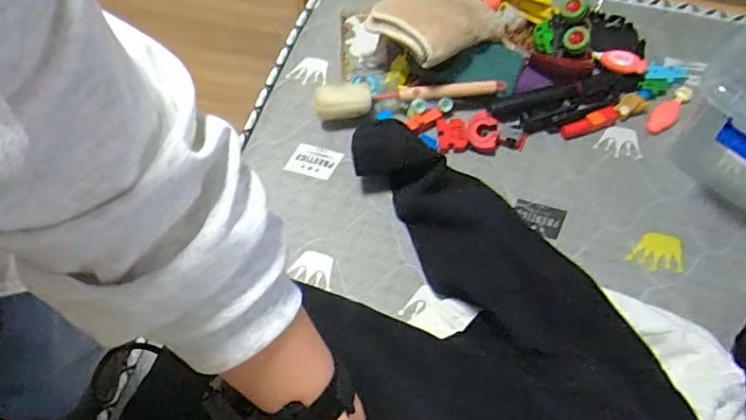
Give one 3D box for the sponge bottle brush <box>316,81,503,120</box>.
[{"bbox_3d":[0.051,-0.165,0.764,0.267,0.057,0.049,-9,62,-3],"label":"sponge bottle brush"}]

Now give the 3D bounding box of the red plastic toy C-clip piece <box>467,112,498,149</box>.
[{"bbox_3d":[0.155,-0.113,0.750,0.041,0.026,0.051,13,63,9],"label":"red plastic toy C-clip piece"}]

